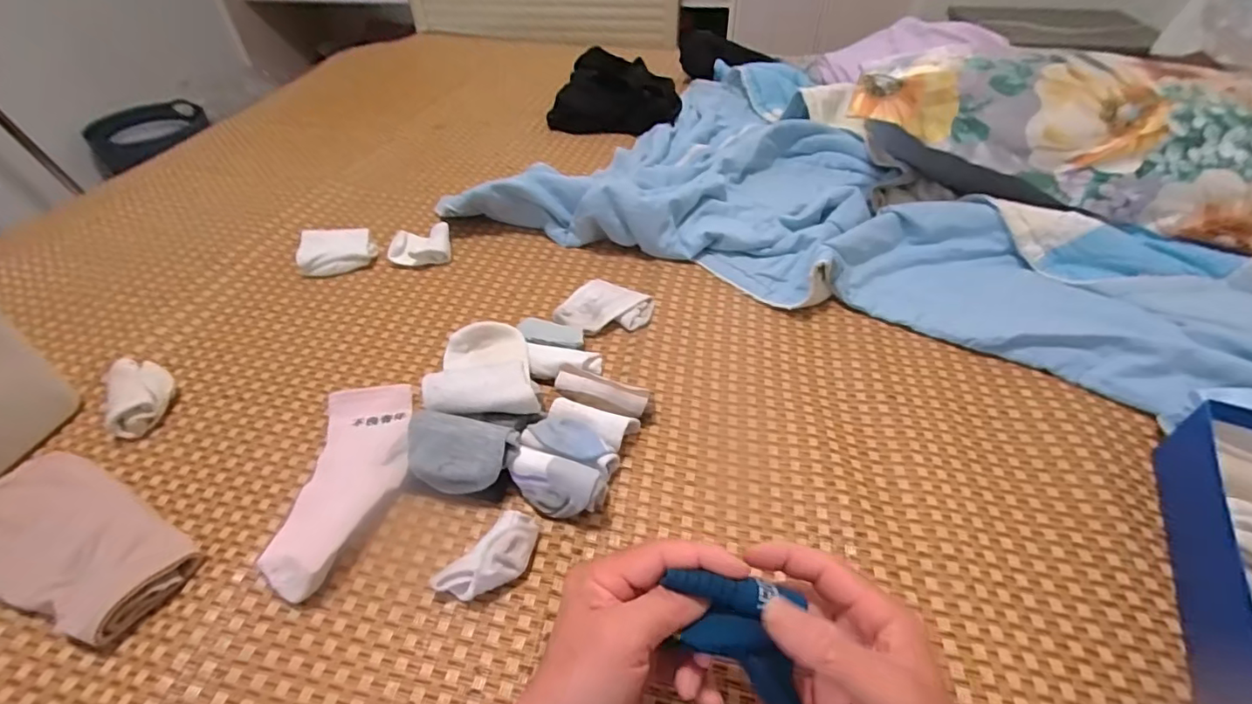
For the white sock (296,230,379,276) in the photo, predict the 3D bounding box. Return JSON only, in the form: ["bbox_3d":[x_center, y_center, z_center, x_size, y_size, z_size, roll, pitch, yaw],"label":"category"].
[{"bbox_3d":[-0.388,-0.134,0.727,0.095,0.038,0.064,-15,44,-13],"label":"white sock"}]

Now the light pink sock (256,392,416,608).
[{"bbox_3d":[-0.241,0.108,0.475,0.089,0.017,0.210,-3,43,-1],"label":"light pink sock"}]

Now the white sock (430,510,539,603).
[{"bbox_3d":[-0.100,0.155,0.406,0.042,0.032,0.079,31,52,31],"label":"white sock"}]

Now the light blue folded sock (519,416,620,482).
[{"bbox_3d":[-0.047,0.082,0.469,0.083,0.025,0.036,21,46,5],"label":"light blue folded sock"}]

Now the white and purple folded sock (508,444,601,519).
[{"bbox_3d":[-0.059,0.110,0.440,0.075,0.049,0.028,14,45,18],"label":"white and purple folded sock"}]

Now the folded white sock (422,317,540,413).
[{"bbox_3d":[-0.142,0.014,0.532,0.094,0.037,0.155,-10,24,-8],"label":"folded white sock"}]

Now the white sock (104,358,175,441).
[{"bbox_3d":[-0.482,0.044,0.538,0.049,0.034,0.090,-24,47,-22],"label":"white sock"}]

